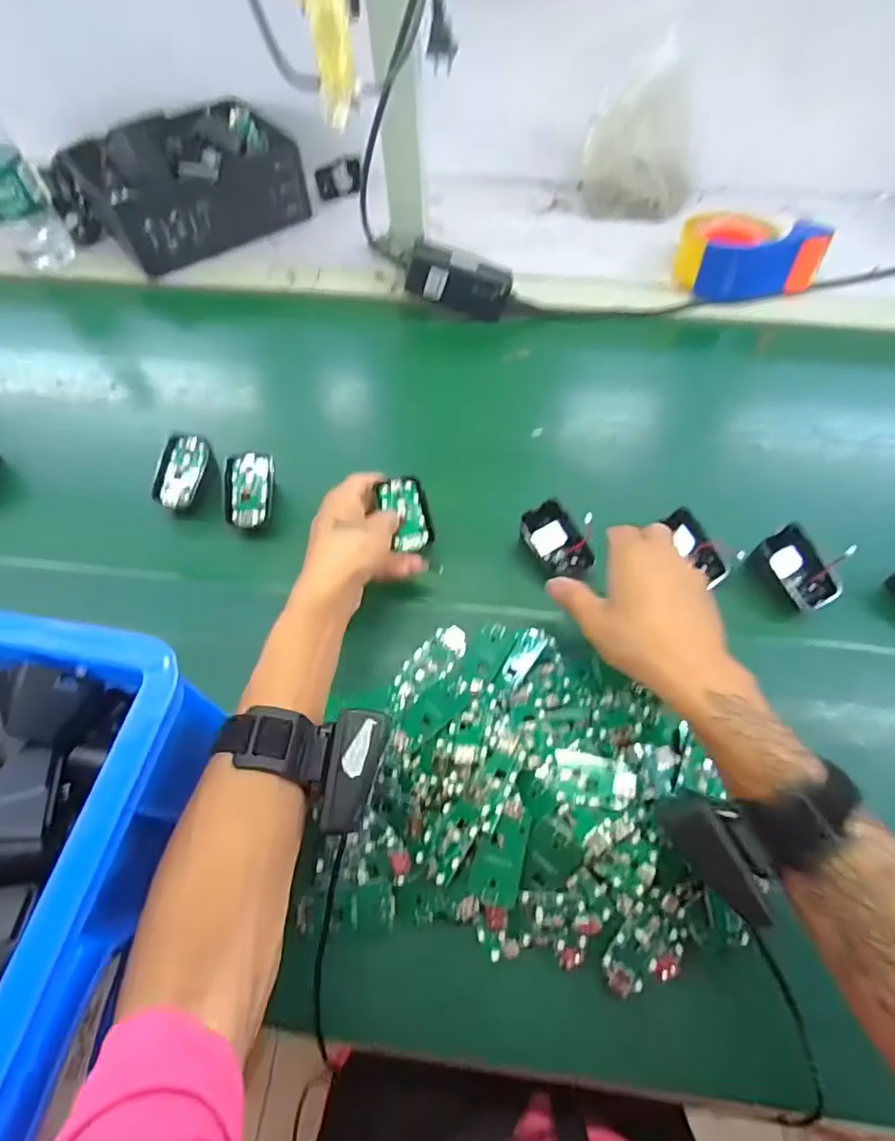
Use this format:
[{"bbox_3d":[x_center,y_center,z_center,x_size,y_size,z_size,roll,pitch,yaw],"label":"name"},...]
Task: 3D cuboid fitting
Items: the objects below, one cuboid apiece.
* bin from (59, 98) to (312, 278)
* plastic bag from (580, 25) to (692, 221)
[{"bbox_3d":[-0.313,-0.494,0.716,0.243,0.084,0.147,-33,65,-16],"label":"bin"},{"bbox_3d":[0.249,-0.542,0.709,0.140,0.153,0.061,12,61,8],"label":"plastic bag"}]

